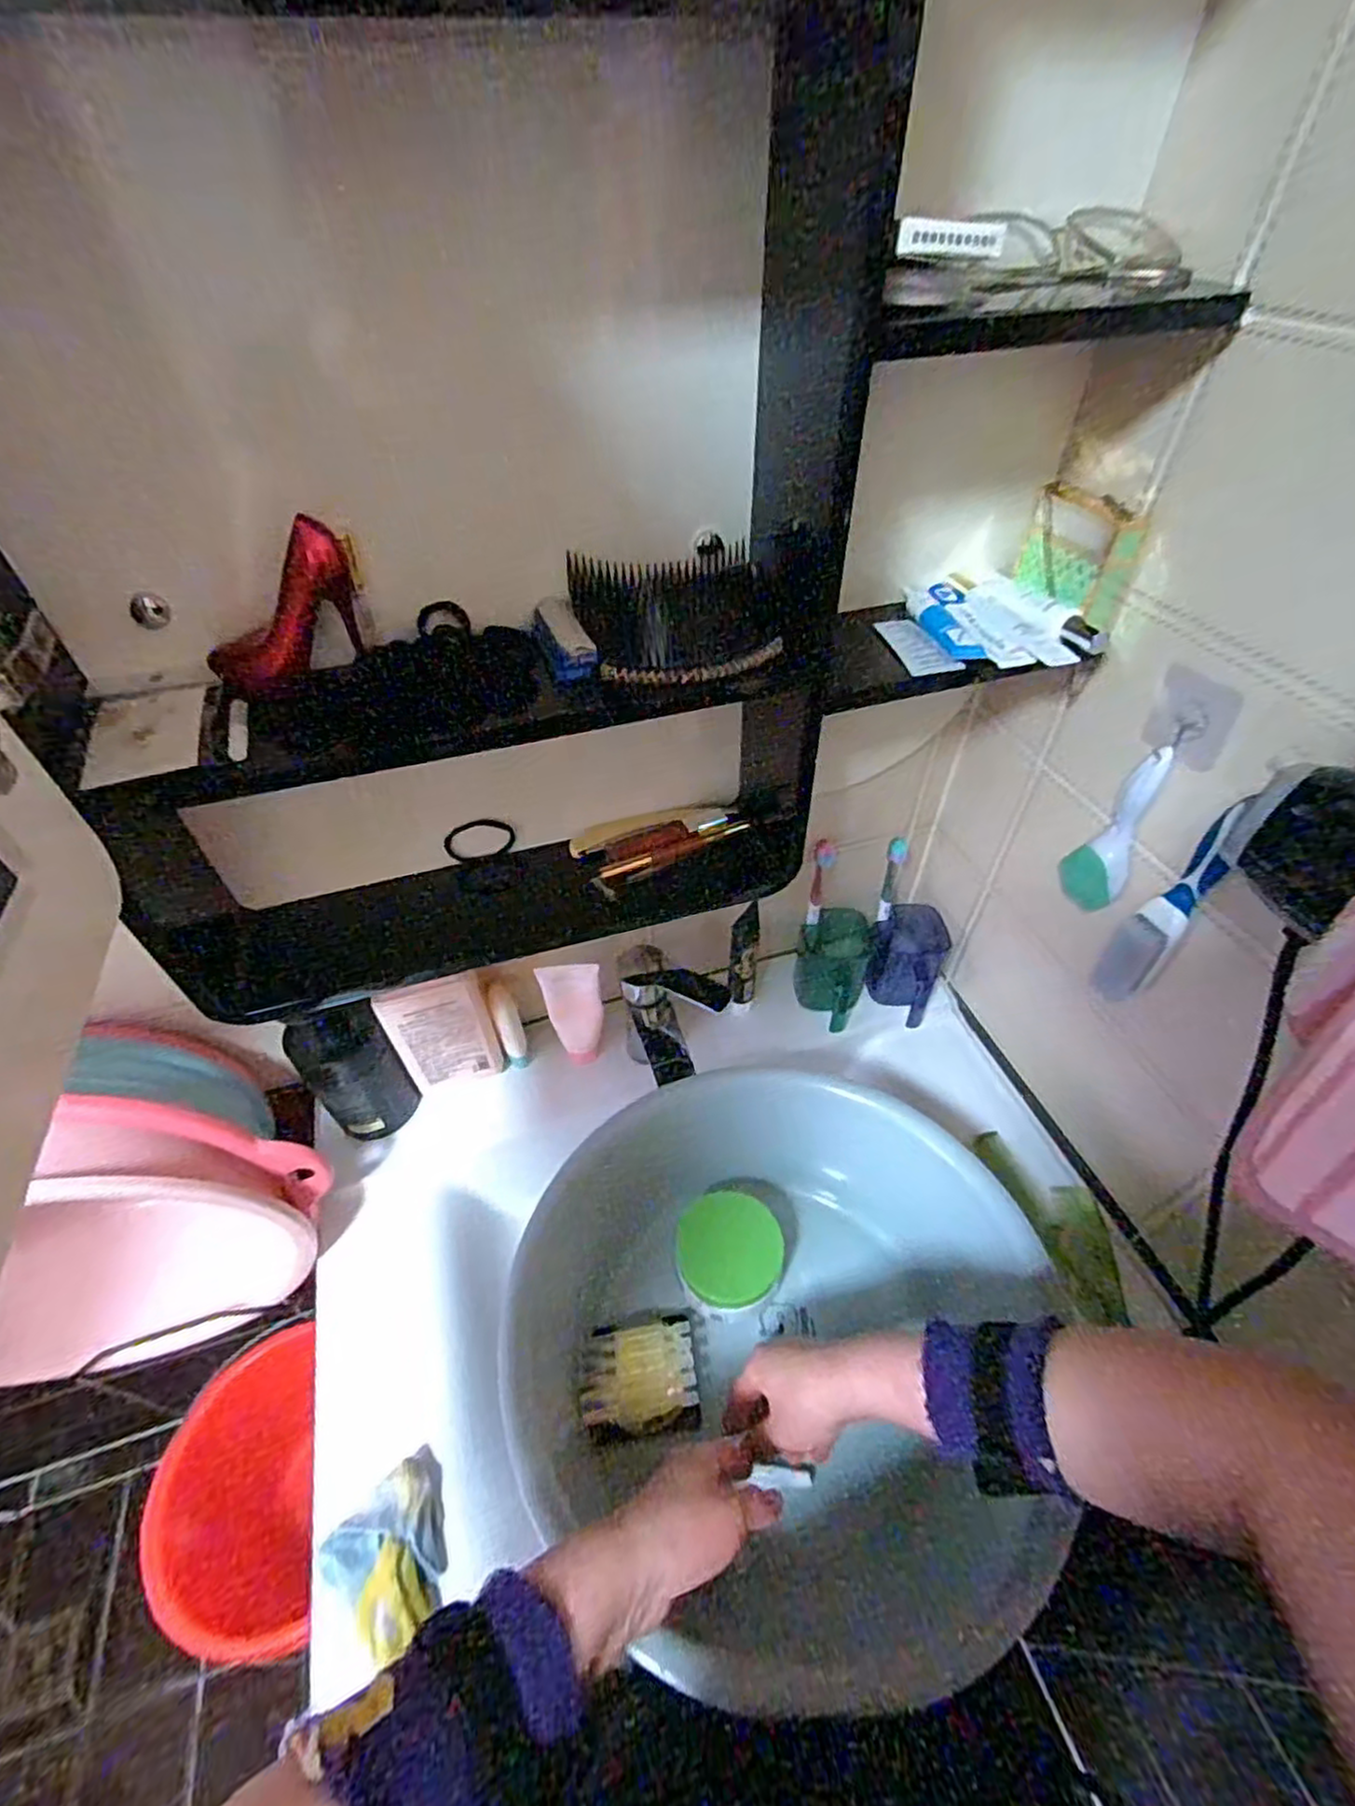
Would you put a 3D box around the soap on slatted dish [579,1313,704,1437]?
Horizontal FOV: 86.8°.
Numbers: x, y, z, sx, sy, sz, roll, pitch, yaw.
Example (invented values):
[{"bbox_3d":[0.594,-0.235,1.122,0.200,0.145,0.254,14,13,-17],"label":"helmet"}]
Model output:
[{"bbox_3d":[-0.031,0.381,0.581,0.091,0.025,0.075,-6,47,-3],"label":"soap on slatted dish"}]

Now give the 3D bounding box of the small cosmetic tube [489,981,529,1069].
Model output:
[{"bbox_3d":[-0.176,0.133,0.760,0.025,0.116,0.034,-12,48,-9],"label":"small cosmetic tube"}]

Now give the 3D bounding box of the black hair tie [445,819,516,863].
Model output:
[{"bbox_3d":[-0.164,-0.053,0.597,0.057,0.033,0.009,-14,15,-17],"label":"black hair tie"}]

